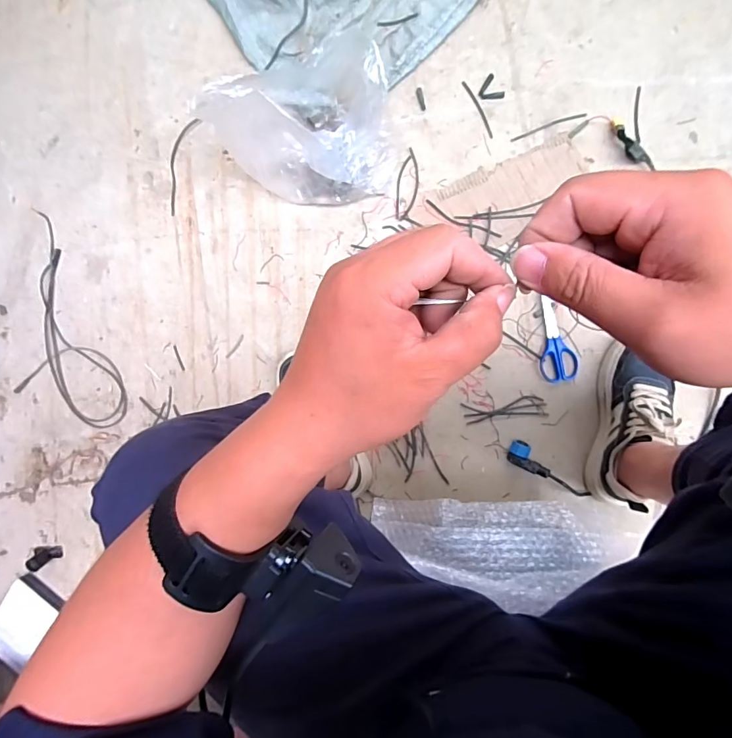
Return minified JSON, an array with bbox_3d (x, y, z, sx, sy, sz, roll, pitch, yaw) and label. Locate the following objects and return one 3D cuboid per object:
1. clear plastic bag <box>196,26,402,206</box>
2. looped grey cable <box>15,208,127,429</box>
[{"bbox_3d":[-0.075,-0.384,0.660,0.231,0.233,0.221,37,94,6],"label":"clear plastic bag"},{"bbox_3d":[-0.641,-0.074,0.848,0.213,0.011,0.448,-24,87,7],"label":"looped grey cable"}]

